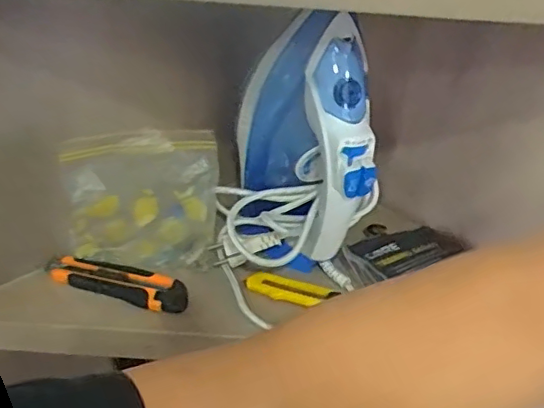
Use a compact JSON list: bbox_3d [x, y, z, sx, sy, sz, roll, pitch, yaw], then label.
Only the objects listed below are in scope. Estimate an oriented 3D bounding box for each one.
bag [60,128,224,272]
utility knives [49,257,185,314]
[{"bbox_3d":[-0.128,-0.002,0.593,0.150,0.142,0.040,-5,18,-14],"label":"bag"},{"bbox_3d":[-0.153,0.075,0.571,0.147,0.024,0.039,15,37,11],"label":"utility knives"}]

